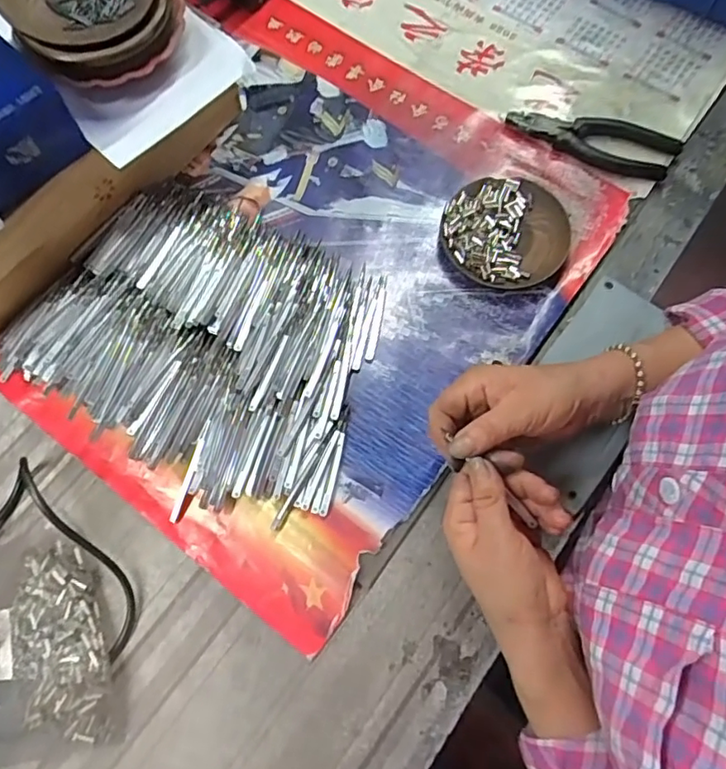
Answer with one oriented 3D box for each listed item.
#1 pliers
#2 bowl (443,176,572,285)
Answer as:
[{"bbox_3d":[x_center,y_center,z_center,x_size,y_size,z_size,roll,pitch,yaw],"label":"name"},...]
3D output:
[{"bbox_3d":[0.227,-0.244,0.575,0.165,0.013,0.062,18,72,6],"label":"pliers"},{"bbox_3d":[0.135,-0.144,0.540,0.115,0.019,0.116,22,72,8],"label":"bowl"}]

